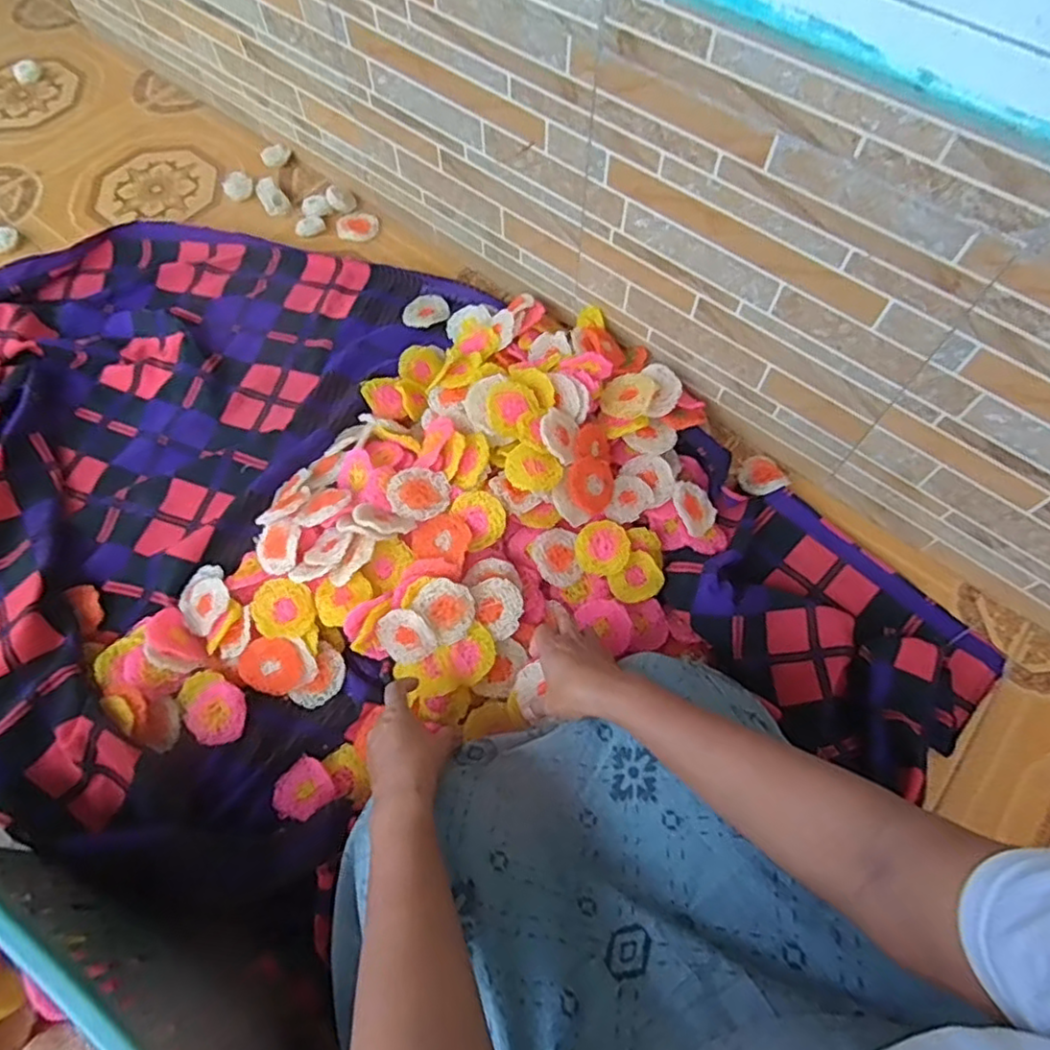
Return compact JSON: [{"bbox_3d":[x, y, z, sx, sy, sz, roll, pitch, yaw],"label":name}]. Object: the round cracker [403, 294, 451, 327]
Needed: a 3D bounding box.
[{"bbox_3d":[-0.145,-0.312,0.955,0.067,0.013,0.048,-14,66,-6],"label":"round cracker"}]

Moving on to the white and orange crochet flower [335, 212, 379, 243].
[{"bbox_3d":[-0.262,-0.468,1.027,0.064,0.006,0.060,0,65,0],"label":"white and orange crochet flower"}]

